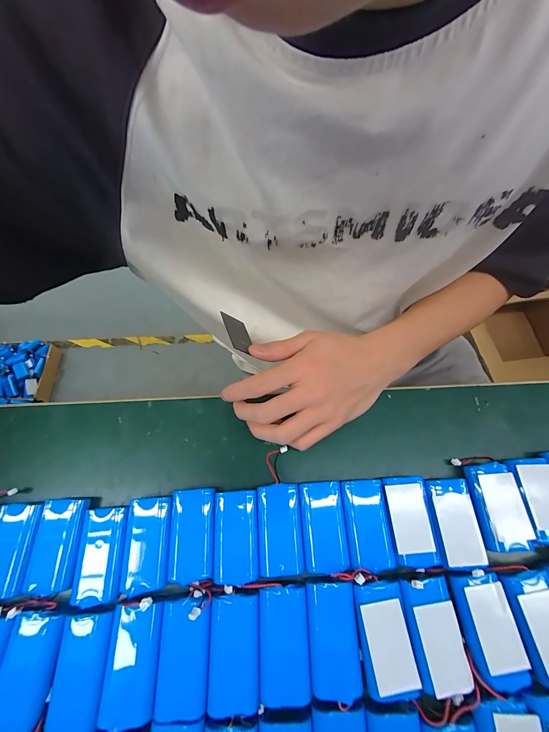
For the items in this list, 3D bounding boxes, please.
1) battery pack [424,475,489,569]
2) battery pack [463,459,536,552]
[{"bbox_3d":[0.148,0.130,0.246,0.034,0.017,0.065,0,69,1],"label":"battery pack"},{"bbox_3d":[0.189,0.120,0.251,0.043,0.017,0.066,0,69,0],"label":"battery pack"}]

